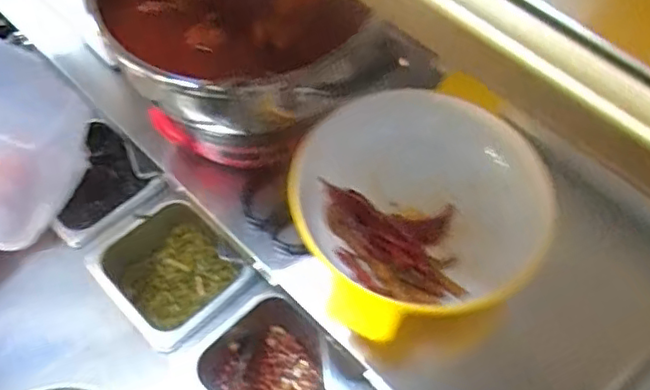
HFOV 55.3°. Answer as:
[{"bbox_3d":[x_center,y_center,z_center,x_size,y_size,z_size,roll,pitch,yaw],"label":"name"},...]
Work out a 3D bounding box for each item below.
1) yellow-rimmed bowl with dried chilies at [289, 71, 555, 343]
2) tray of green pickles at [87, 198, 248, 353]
[{"bbox_3d":[0.086,0.017,0.537,0.207,0.075,0.192,1,56,-1],"label":"yellow-rimmed bowl with dried chilies"},{"bbox_3d":[-0.196,0.112,0.809,0.150,0.089,0.175,-35,64,-22],"label":"tray of green pickles"}]

